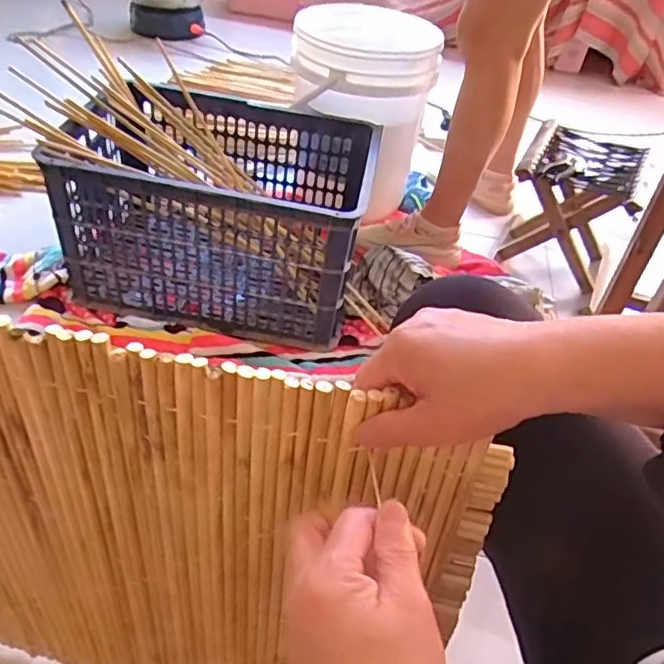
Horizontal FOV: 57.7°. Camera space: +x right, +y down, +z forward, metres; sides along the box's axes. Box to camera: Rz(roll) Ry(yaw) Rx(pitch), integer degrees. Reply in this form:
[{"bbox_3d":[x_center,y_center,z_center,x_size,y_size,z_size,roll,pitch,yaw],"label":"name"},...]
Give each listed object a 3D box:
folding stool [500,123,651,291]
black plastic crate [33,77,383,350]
[{"bbox_3d":[0.467,-0.240,1.208,0.212,0.234,0.247,22,43,15],"label":"folding stool"},{"bbox_3d":[-0.178,-0.214,1.061,0.466,0.276,0.357,12,42,5],"label":"black plastic crate"}]

